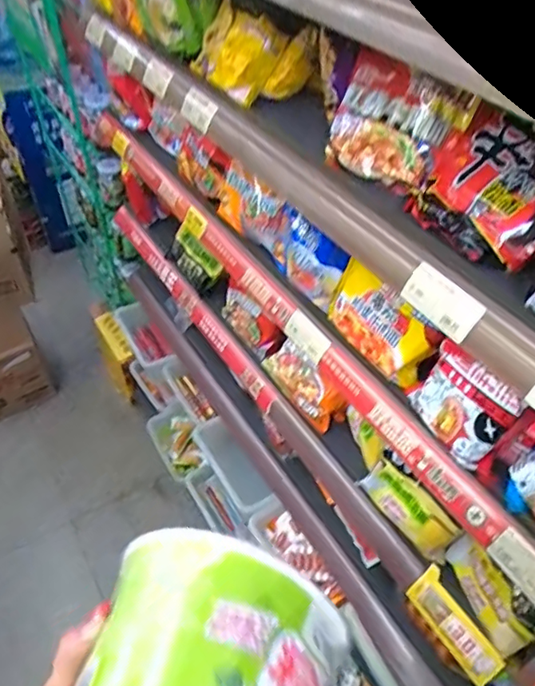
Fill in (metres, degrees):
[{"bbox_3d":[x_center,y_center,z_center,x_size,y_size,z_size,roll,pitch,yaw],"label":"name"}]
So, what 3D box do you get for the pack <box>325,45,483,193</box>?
[{"bbox_3d":[0.132,-0.225,0.592,0.138,0.112,0.038,35,22,22],"label":"pack"}]

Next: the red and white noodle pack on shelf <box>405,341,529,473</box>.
[{"bbox_3d":[0.189,0.063,0.568,0.036,0.104,0.108,-28,52,-26],"label":"red and white noodle pack on shelf"}]

